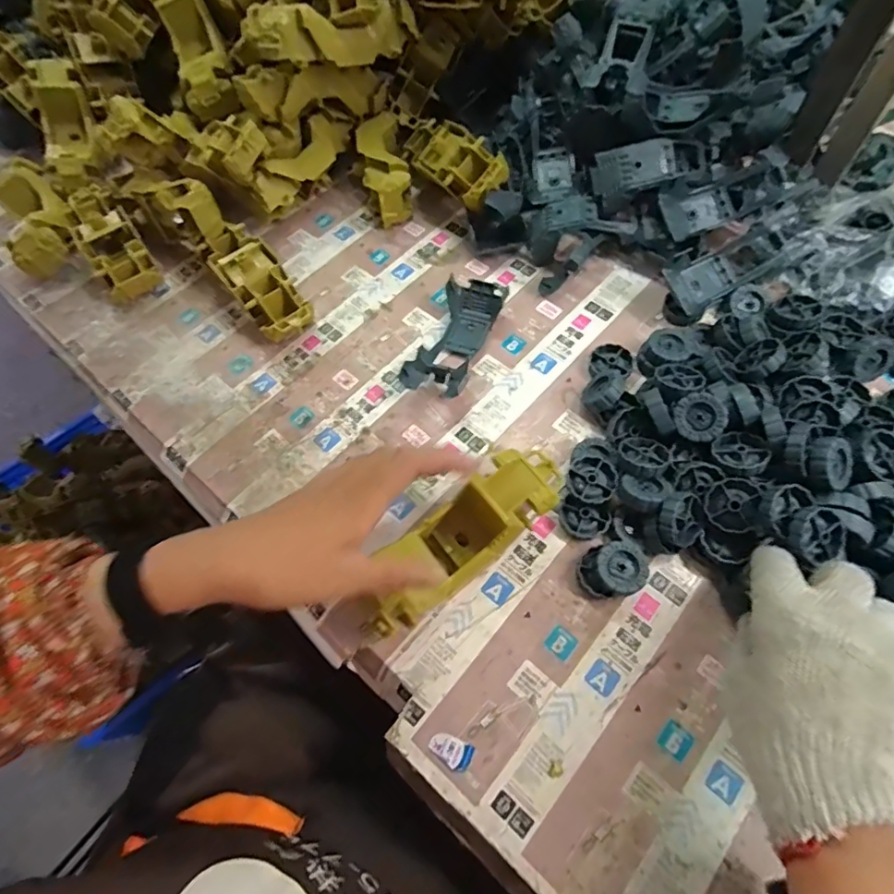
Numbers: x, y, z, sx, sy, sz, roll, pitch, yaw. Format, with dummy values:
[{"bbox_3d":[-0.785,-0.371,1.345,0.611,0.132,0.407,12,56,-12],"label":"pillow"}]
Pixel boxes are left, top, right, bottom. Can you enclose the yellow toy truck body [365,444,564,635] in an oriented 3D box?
[{"bbox_3d":[0.011,0.064,0.381,0.162,0.053,0.056,-44,67,7],"label":"yellow toy truck body"}]

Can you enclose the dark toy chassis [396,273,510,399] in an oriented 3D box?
[{"bbox_3d":[0.010,-0.102,0.490,0.055,0.035,0.135,18,66,12],"label":"dark toy chassis"}]

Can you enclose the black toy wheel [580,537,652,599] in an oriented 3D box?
[{"bbox_3d":[0.123,0.091,0.389,0.047,0.024,0.037,-9,64,-1],"label":"black toy wheel"}]

